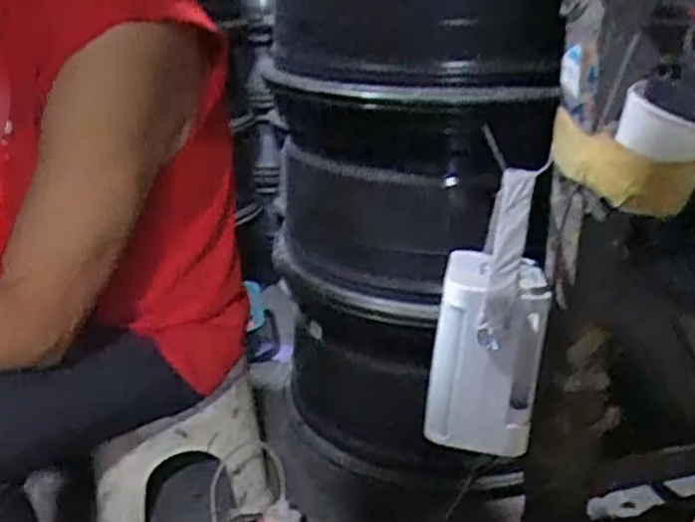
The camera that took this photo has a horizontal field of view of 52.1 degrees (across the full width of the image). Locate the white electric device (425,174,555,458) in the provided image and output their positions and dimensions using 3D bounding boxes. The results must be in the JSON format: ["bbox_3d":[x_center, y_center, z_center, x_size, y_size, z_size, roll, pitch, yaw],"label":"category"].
[{"bbox_3d":[0.140,0.046,0.695,0.107,0.281,0.064,9,-1,19],"label":"white electric device"}]

